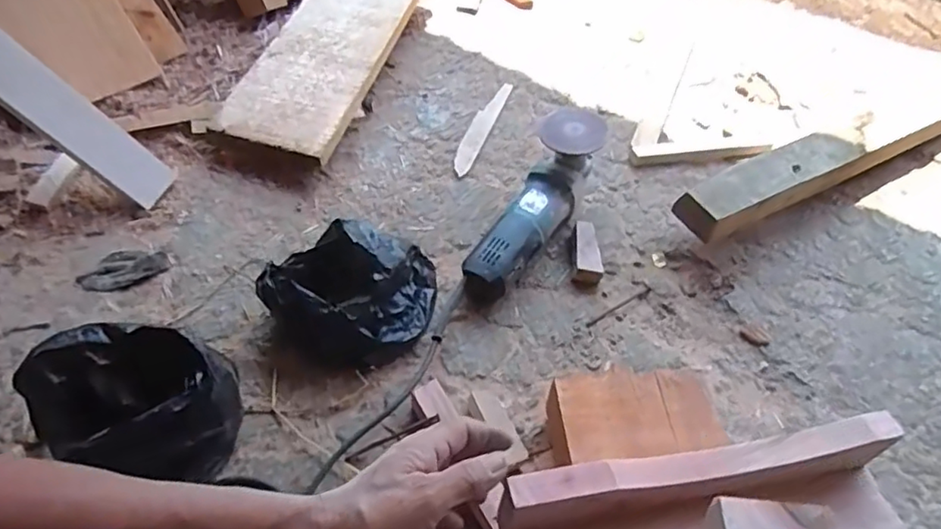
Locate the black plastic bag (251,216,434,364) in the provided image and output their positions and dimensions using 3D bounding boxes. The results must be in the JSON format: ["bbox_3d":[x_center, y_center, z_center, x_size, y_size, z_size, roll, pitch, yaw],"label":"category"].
[{"bbox_3d":[-0.129,0.028,0.670,0.169,0.091,0.146,11,50,5],"label":"black plastic bag"}]

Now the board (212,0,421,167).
[{"bbox_3d":[-0.212,-0.360,0.957,0.182,0.024,0.500,16,55,6],"label":"board"}]

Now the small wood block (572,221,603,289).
[{"bbox_3d":[0.148,-0.013,0.767,0.033,0.029,0.086,8,50,3],"label":"small wood block"}]

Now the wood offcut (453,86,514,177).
[{"bbox_3d":[0.017,-0.213,0.939,0.033,0.008,0.230,17,51,10],"label":"wood offcut"}]

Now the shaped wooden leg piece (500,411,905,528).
[{"bbox_3d":[0.188,0.190,0.467,0.320,0.067,0.086,-7,51,-10],"label":"shaped wooden leg piece"}]

